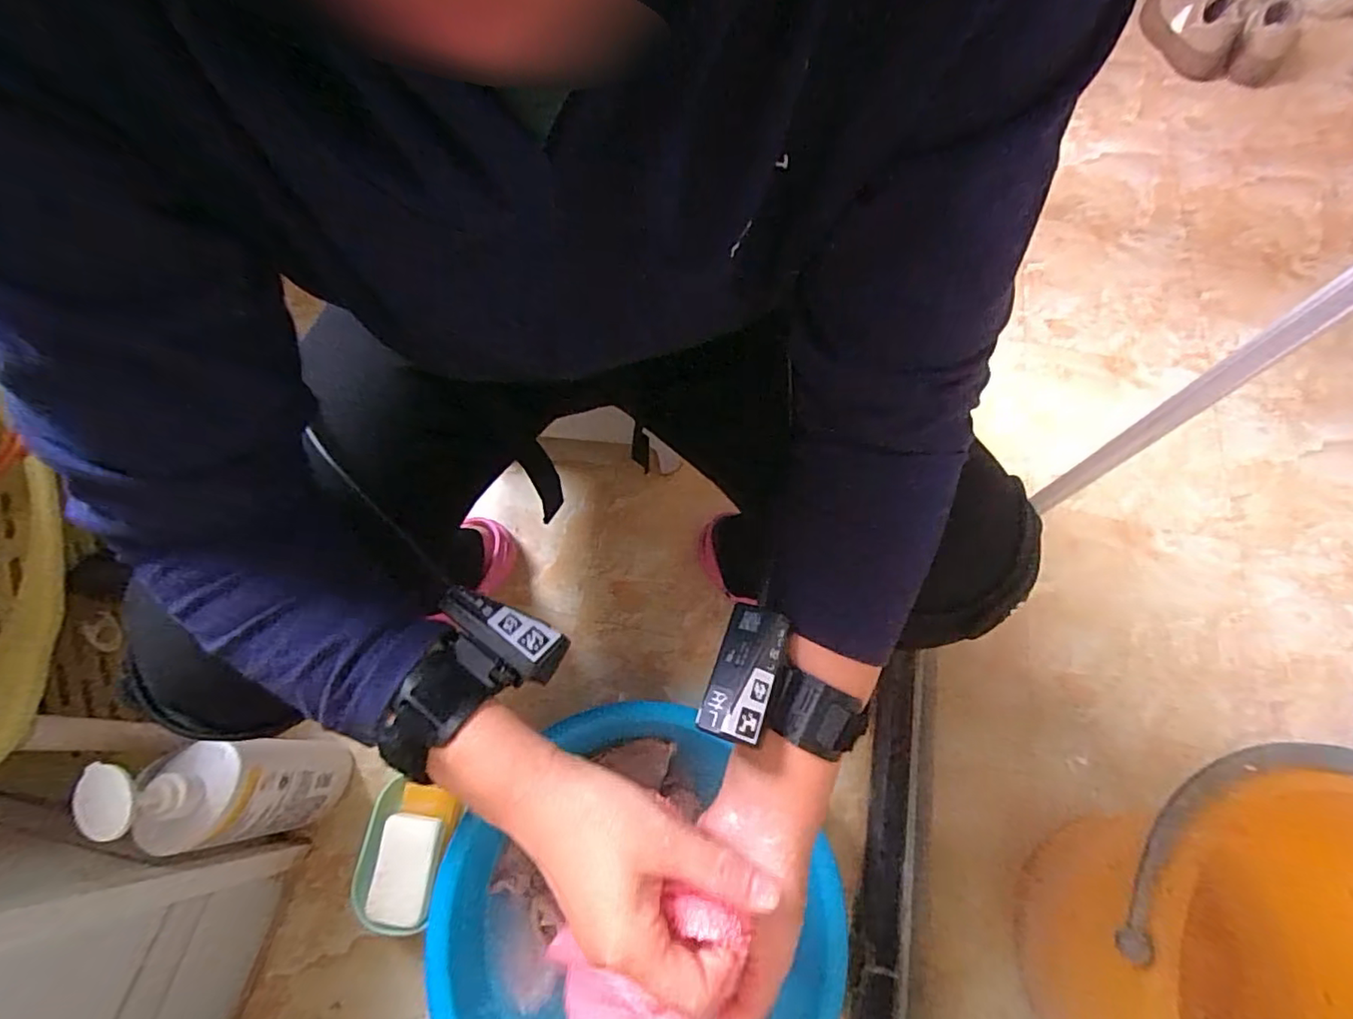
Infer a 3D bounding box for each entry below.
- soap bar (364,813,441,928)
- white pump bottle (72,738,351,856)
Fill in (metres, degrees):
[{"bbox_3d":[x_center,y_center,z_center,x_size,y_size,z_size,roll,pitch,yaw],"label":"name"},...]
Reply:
[{"bbox_3d":[-0.285,0.374,0.619,0.054,0.025,0.099,6,67,1],"label":"soap bar"},{"bbox_3d":[-0.408,0.265,0.557,0.079,0.274,0.076,1,67,-1],"label":"white pump bottle"}]

